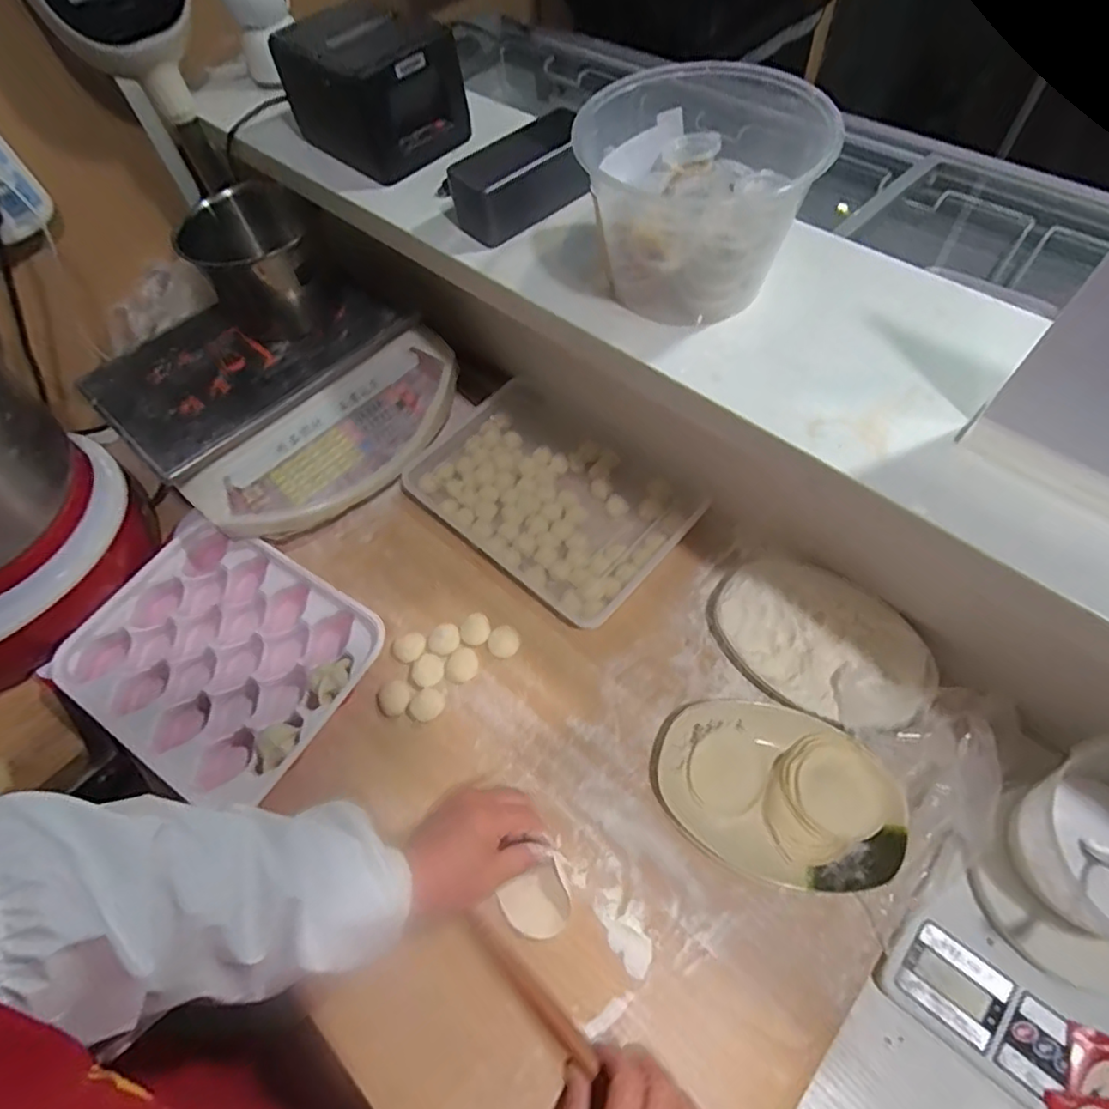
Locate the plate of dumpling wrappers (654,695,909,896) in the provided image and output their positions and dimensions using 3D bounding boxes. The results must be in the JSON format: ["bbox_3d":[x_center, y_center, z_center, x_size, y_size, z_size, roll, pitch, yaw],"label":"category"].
[{"bbox_3d":[0.186,0.196,0.504,0.192,0.031,0.132,16,63,12],"label":"plate of dumpling wrappers"}]

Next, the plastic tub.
[{"bbox_3d":[0.100,-0.267,0.439,0.154,0.111,0.156,-2,61,3],"label":"plastic tub"}]

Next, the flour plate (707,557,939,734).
[{"bbox_3d":[0.244,0.079,0.558,0.195,0.046,0.131,24,65,16],"label":"flour plate"}]

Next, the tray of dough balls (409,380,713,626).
[{"bbox_3d":[-0.003,-0.066,0.672,0.288,0.034,0.199,38,70,21],"label":"tray of dough balls"}]

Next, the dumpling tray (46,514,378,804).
[{"bbox_3d":[-0.329,0.099,0.599,0.278,0.038,0.223,30,67,18],"label":"dumpling tray"}]

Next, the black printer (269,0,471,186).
[{"bbox_3d":[-0.174,-0.441,0.561,0.116,0.094,0.148,-41,65,-18],"label":"black printer"}]

